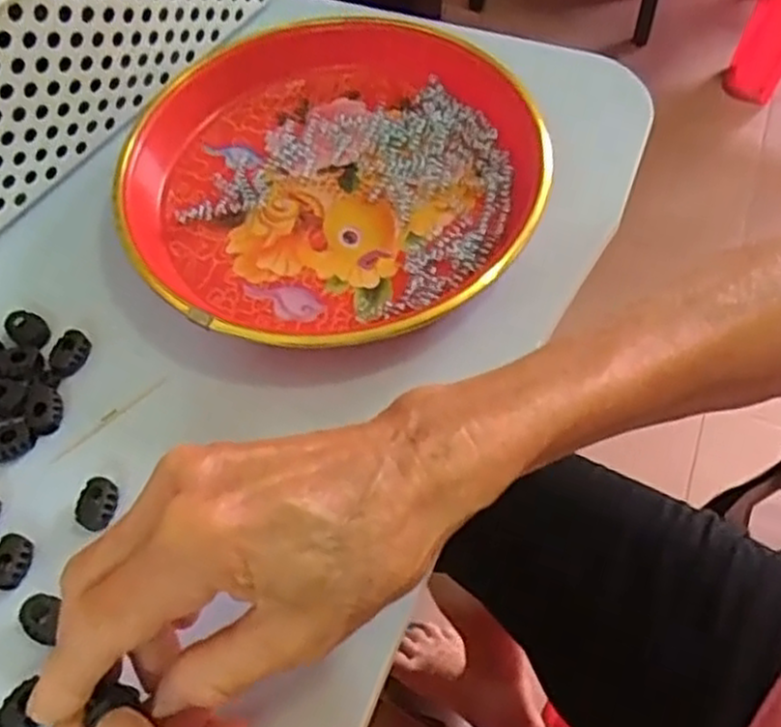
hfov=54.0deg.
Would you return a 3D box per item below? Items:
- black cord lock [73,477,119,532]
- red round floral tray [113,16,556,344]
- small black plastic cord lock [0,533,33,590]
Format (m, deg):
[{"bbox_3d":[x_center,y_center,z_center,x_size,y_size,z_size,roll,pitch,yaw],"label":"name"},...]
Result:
[{"bbox_3d":[-0.127,0.060,0.329,0.017,0.007,0.022,-5,57,1],"label":"black cord lock"},{"bbox_3d":[-0.040,-0.103,0.406,0.210,0.042,0.221,-2,57,3],"label":"red round floral tray"},{"bbox_3d":[-0.158,0.082,0.317,0.017,0.005,0.021,18,60,15],"label":"small black plastic cord lock"}]

